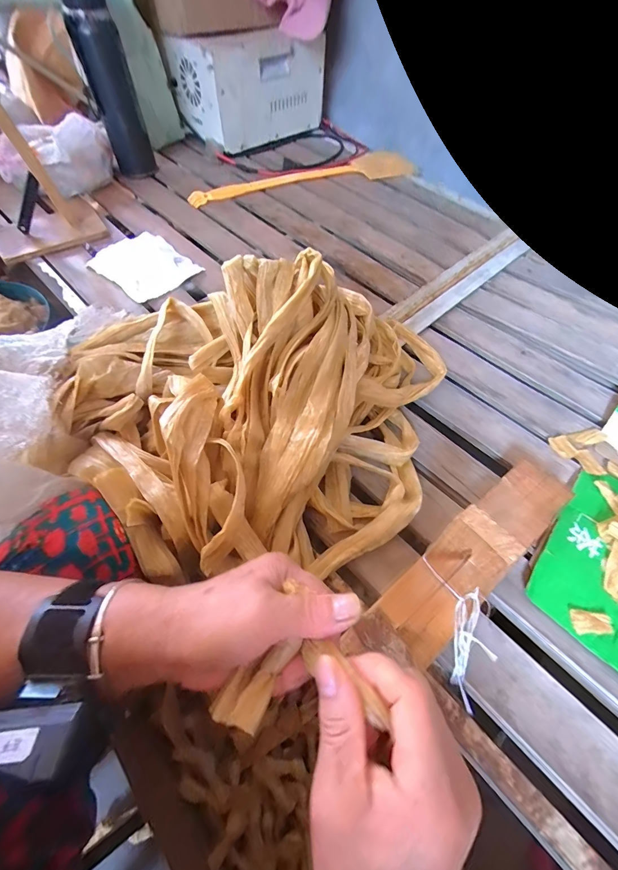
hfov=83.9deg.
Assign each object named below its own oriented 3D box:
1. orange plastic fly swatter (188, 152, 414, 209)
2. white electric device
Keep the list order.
[{"bbox_3d":[-0.006,-0.572,0.755,0.517,0.014,0.115,-19,62,-13],"label":"orange plastic fly swatter"},{"bbox_3d":[-0.139,-0.811,0.806,0.302,0.182,0.182,-39,66,-21],"label":"white electric device"}]

